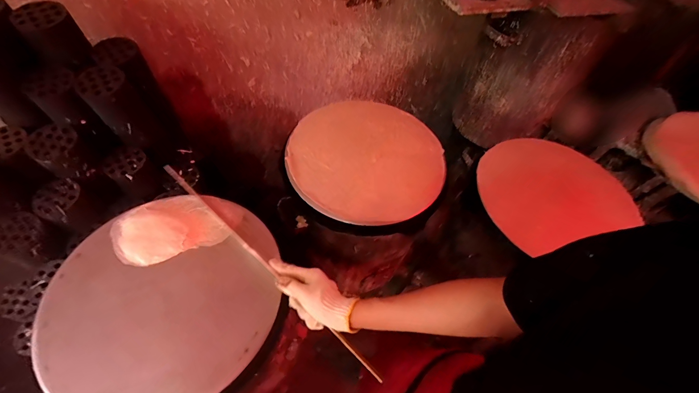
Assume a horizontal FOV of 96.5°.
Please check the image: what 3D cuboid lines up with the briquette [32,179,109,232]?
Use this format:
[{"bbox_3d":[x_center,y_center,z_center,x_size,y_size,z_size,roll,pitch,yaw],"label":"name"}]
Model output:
[{"bbox_3d":[-0.672,0.024,0.748,0.106,0.091,0.098,3,56,-5],"label":"briquette"}]

